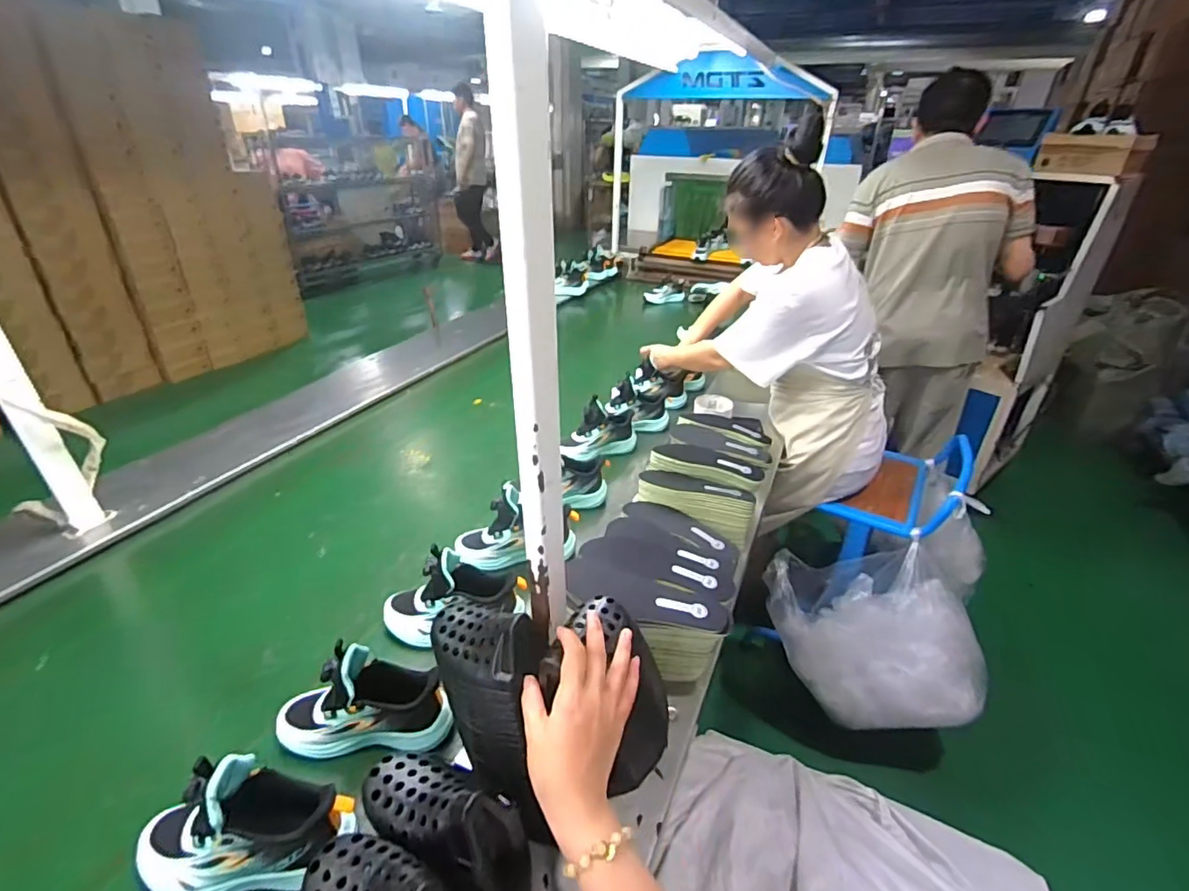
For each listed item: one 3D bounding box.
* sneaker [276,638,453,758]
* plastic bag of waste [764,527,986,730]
[{"bbox_3d":[-0.272,0.295,0.641,0.195,0.111,0.081,-1,30,-4],"label":"sneaker"},{"bbox_3d":[0.626,0.424,1.264,0.415,0.317,0.323,1,30,-1],"label":"plastic bag of waste"}]

